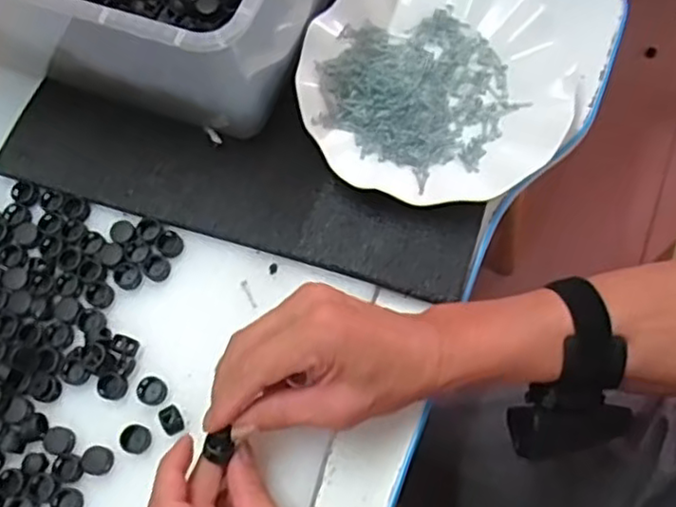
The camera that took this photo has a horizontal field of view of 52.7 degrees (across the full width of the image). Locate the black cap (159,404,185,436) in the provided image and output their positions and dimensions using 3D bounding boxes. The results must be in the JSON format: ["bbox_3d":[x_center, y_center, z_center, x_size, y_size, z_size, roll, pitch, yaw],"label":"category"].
[{"bbox_3d":[-0.101,0.101,0.416,0.012,0.010,0.018,-28,73,-8],"label":"black cap"}]

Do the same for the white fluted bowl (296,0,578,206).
[{"bbox_3d":[0.067,-0.118,0.473,0.179,0.023,0.182,-1,71,2],"label":"white fluted bowl"}]

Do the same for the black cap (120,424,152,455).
[{"bbox_3d":[-0.123,0.113,0.416,0.017,0.008,0.017,-1,71,2],"label":"black cap"}]

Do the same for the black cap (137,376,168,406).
[{"bbox_3d":[-0.117,0.086,0.427,0.018,0.006,0.017,-1,71,2],"label":"black cap"}]

